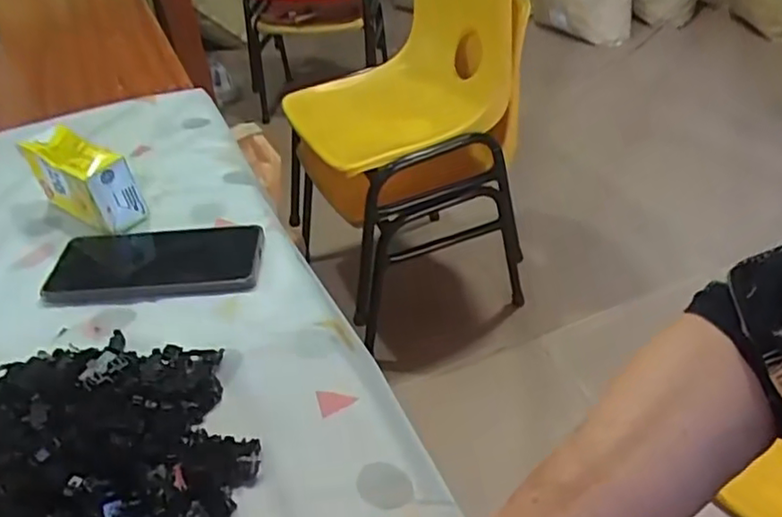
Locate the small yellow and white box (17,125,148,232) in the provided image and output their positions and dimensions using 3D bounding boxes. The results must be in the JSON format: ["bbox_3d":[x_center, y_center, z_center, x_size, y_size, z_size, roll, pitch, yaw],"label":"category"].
[{"bbox_3d":[-0.278,-0.073,0.577,0.109,0.070,0.042,20,44,28],"label":"small yellow and white box"}]

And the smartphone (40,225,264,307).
[{"bbox_3d":[-0.187,-0.001,0.524,0.160,0.014,0.089,-2,37,1],"label":"smartphone"}]

